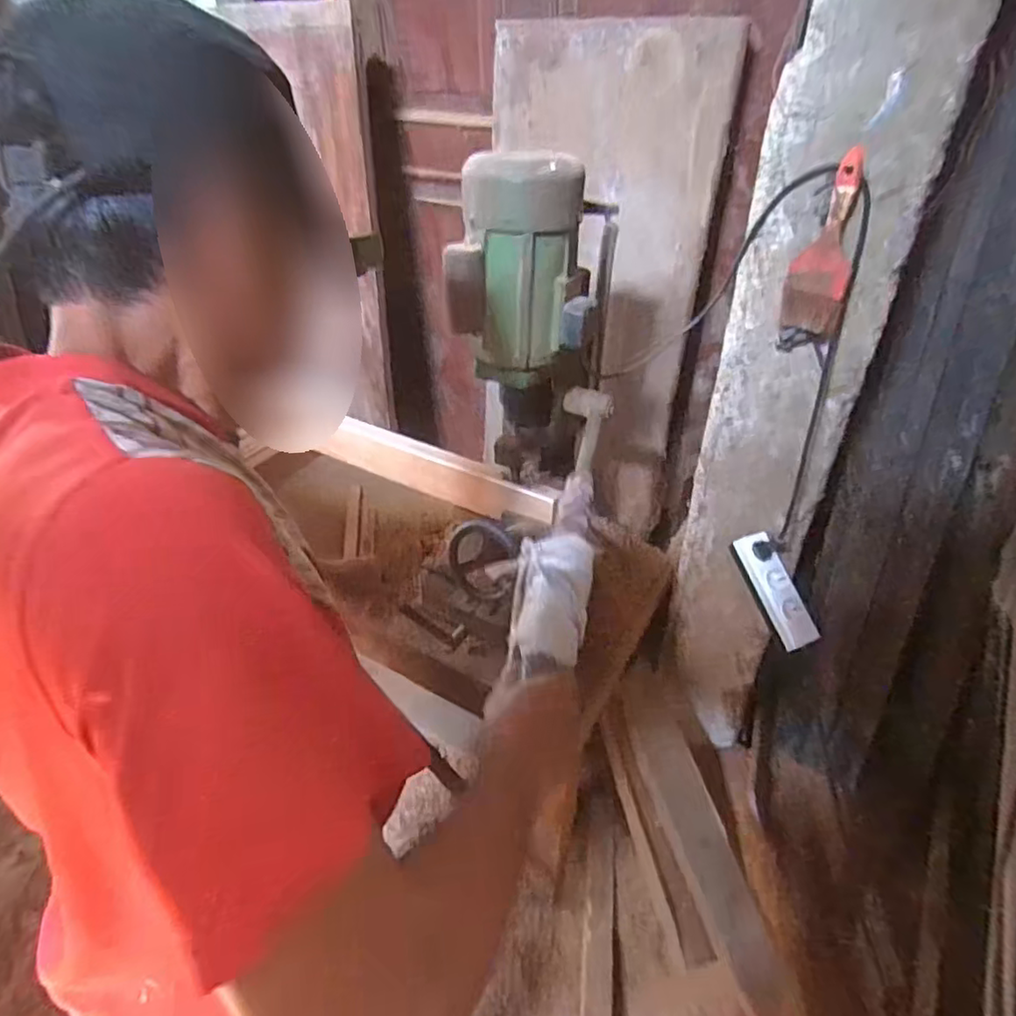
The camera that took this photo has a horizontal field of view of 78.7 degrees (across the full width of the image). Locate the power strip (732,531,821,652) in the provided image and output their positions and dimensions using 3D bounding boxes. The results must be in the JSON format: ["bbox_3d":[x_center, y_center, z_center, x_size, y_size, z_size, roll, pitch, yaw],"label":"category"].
[{"bbox_3d":[0.447,0.137,1.033,0.067,0.034,0.200,-23,84,-28],"label":"power strip"}]

